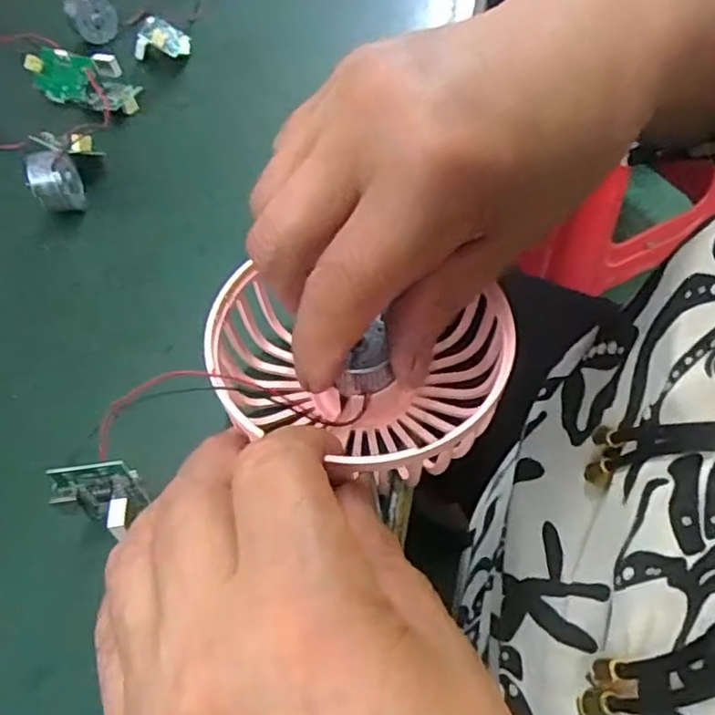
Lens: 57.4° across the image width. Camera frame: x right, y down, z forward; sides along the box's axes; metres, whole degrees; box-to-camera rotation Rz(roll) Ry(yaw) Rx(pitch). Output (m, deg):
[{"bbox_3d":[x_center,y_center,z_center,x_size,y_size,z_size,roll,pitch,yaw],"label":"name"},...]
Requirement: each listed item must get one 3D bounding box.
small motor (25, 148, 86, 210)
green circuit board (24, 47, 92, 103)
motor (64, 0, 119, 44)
[{"bbox_3d":[-0.122,-0.071,0.266,0.019,0.026,0.015,-26,57,-15],"label":"small motor"},{"bbox_3d":[-0.143,-0.135,0.312,0.030,0.023,0.005,12,15,3],"label":"green circuit board"},{"bbox_3d":[-0.137,-0.176,0.339,0.024,0.027,0.015,-22,56,-12],"label":"motor"}]

